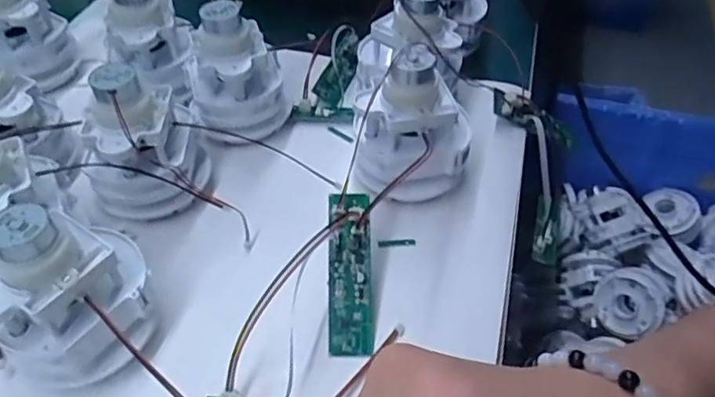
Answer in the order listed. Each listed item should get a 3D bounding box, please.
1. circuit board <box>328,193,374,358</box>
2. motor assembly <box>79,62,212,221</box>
[{"bbox_3d":[-0.004,0.037,0.294,0.021,0.010,0.081,-1,79,-2],"label":"circuit board"},{"bbox_3d":[-0.124,-0.035,0.328,0.065,0.080,0.059,-4,48,-5],"label":"motor assembly"}]

